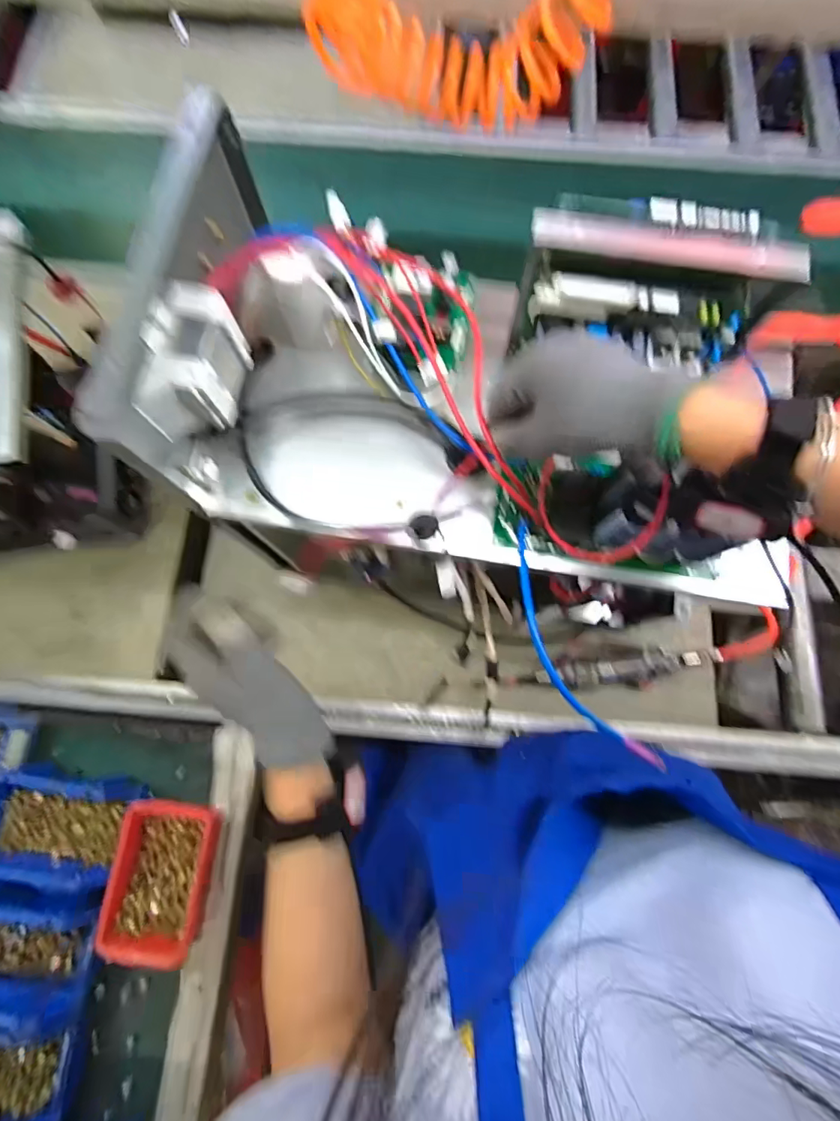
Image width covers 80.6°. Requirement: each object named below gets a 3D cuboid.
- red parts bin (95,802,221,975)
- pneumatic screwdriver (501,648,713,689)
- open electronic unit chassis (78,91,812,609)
[{"bbox_3d":[-0.286,0.353,0.555,0.098,0.047,0.159,5,77,1],"label":"red parts bin"},{"bbox_3d":[0.252,0.143,0.635,0.270,0.033,0.042,-7,77,-2],"label":"pneumatic screwdriver"},{"bbox_3d":[0.032,-0.137,0.408,0.456,0.203,0.257,14,77,3],"label":"open electronic unit chassis"}]

